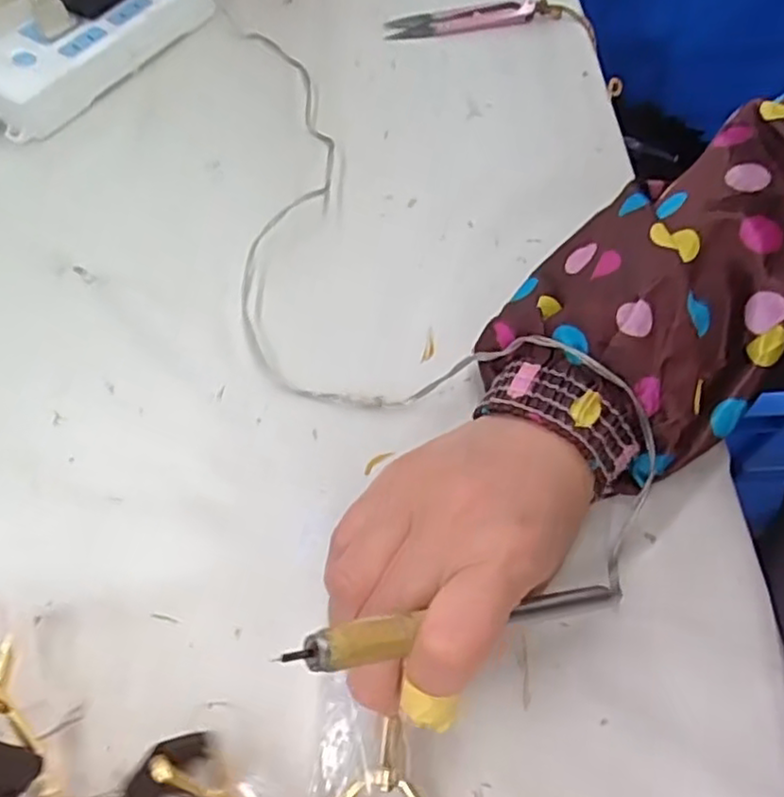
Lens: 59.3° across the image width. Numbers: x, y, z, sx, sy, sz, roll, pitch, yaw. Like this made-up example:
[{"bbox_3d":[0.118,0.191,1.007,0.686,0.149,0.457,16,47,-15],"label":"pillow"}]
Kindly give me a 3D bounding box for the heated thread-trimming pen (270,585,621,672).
[{"bbox_3d":[0.027,0.071,0.220,0.137,0.006,0.010,4,51,-37],"label":"heated thread-trimming pen"}]

